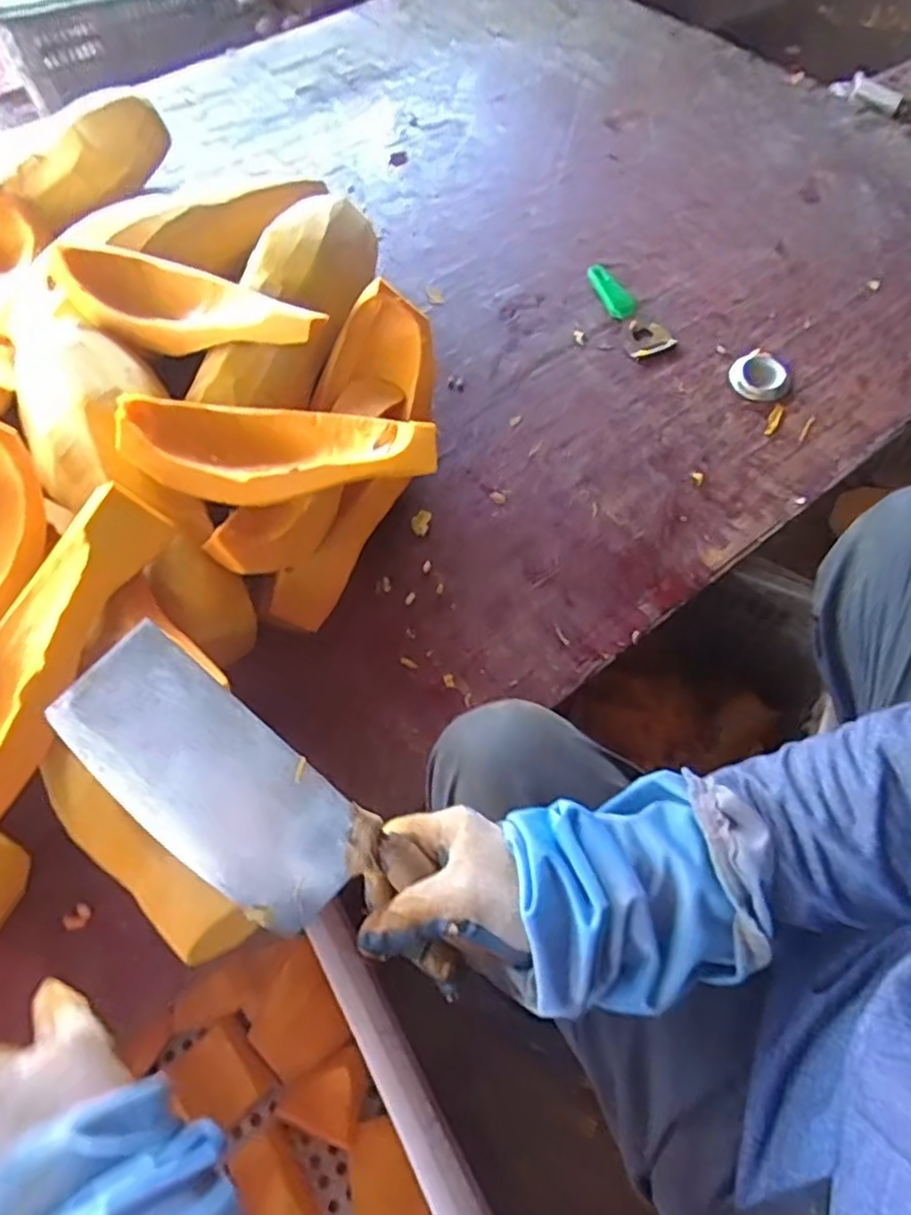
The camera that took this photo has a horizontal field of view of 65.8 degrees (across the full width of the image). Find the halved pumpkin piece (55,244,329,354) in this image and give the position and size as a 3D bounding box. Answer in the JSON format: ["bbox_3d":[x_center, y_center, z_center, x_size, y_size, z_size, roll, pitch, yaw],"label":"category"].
[{"bbox_3d":[-0.248,-0.299,0.678,0.250,0.050,0.094,8,60,5],"label":"halved pumpkin piece"}]

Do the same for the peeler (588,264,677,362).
[{"bbox_3d":[0.204,-0.355,0.839,0.052,0.014,0.151,-18,63,-9],"label":"peeler"}]

